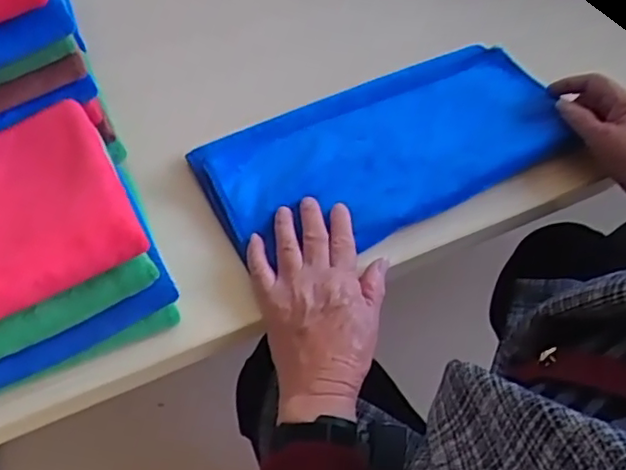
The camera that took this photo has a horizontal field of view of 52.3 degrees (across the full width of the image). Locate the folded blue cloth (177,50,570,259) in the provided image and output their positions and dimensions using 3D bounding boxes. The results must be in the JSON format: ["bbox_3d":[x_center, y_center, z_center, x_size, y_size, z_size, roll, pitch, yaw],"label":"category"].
[{"bbox_3d":[0.072,-0.086,0.594,0.347,0.022,0.169,-26,58,-17],"label":"folded blue cloth"}]

